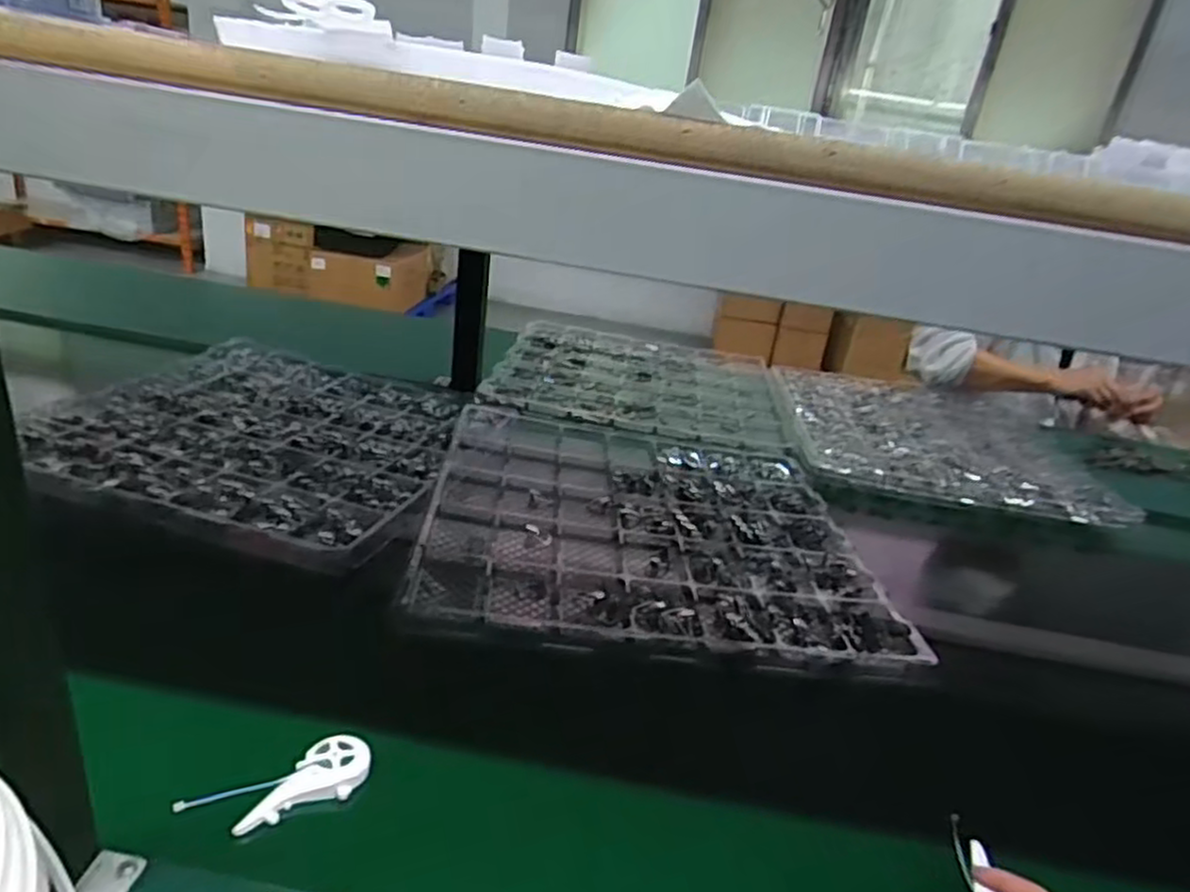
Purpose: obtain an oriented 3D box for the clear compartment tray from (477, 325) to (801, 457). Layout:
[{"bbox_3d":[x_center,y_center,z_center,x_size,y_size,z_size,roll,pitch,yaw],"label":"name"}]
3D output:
[{"bbox_3d":[0.086,-0.127,1.401,0.526,0.025,0.506,8,24,2],"label":"clear compartment tray"}]

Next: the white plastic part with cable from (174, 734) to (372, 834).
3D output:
[{"bbox_3d":[-0.218,0.238,0.512,0.121,0.011,0.045,-10,30,-34],"label":"white plastic part with cable"}]

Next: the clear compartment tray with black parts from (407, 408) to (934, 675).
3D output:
[{"bbox_3d":[0.064,0.083,0.919,0.521,0.036,0.537,7,24,-2],"label":"clear compartment tray with black parts"}]

